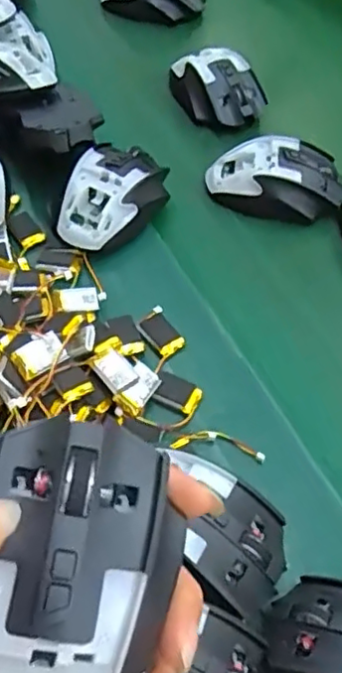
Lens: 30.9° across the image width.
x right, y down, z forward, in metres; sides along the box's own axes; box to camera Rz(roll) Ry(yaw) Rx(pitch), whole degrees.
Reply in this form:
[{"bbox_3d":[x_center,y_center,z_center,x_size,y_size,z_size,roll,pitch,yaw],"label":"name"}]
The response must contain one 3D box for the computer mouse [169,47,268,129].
[{"bbox_3d":[0.047,-0.244,0.605,0.068,0.038,0.101,-19,58,-17],"label":"computer mouse"}]

